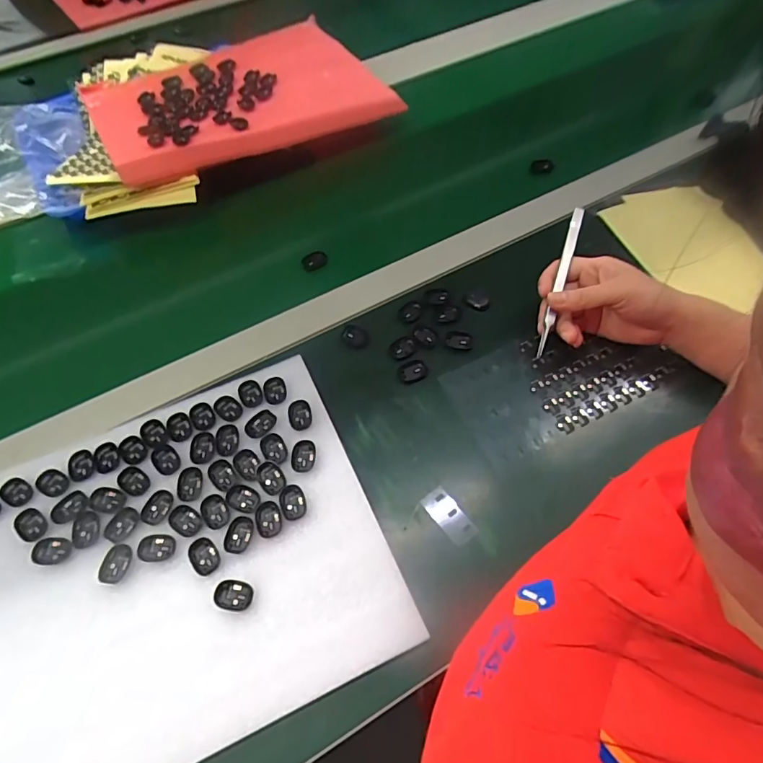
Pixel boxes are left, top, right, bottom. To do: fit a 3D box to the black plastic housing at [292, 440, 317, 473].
[{"bbox_3d":[-0.065,0.062,0.392,0.020,0.004,0.027,3,60,4],"label":"black plastic housing"}]

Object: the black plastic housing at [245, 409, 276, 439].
[{"bbox_3d":[-0.105,0.036,0.406,0.020,0.004,0.028,38,68,21],"label":"black plastic housing"}]

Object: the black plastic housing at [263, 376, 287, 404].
[{"bbox_3d":[-0.096,0.008,0.422,0.020,0.004,0.027,-13,60,-6],"label":"black plastic housing"}]

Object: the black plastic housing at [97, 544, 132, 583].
[{"bbox_3d":[-0.200,0.137,0.353,0.020,0.004,0.028,17,62,12],"label":"black plastic housing"}]

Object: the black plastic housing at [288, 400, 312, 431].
[{"bbox_3d":[-0.071,0.029,0.409,0.020,0.007,0.028,-10,60,-4],"label":"black plastic housing"}]

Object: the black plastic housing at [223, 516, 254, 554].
[{"bbox_3d":[-0.110,0.118,0.362,0.020,0.004,0.026,5,60,5],"label":"black plastic housing"}]

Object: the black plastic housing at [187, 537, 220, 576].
[{"bbox_3d":[-0.134,0.131,0.353,0.020,0.004,0.026,-36,65,-17],"label":"black plastic housing"}]

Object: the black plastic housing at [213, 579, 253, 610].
[{"bbox_3d":[-0.108,0.155,0.341,0.027,0.005,0.019,5,60,5],"label":"black plastic housing"}]

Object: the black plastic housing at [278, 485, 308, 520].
[{"bbox_3d":[-0.071,0.096,0.372,0.021,0.004,0.027,-18,61,-8],"label":"black plastic housing"}]

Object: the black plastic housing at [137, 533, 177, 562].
[{"bbox_3d":[-0.172,0.126,0.357,0.028,0.004,0.019,-4,60,-1],"label":"black plastic housing"}]

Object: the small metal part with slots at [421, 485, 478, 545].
[{"bbox_3d":[0.055,0.107,0.377,0.024,0.004,0.047,-37,65,-18],"label":"small metal part with slots"}]

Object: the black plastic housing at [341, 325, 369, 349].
[{"bbox_3d":[-0.026,-0.045,0.463,0.027,0.006,0.022,35,67,20],"label":"black plastic housing"}]

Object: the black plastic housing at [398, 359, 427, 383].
[{"bbox_3d":[0.030,-0.010,0.443,0.026,0.004,0.020,-15,60,-7],"label":"black plastic housing"}]

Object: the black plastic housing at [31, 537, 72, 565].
[{"bbox_3d":[-0.253,0.129,0.359,0.028,0.006,0.019,-3,60,0],"label":"black plastic housing"}]

